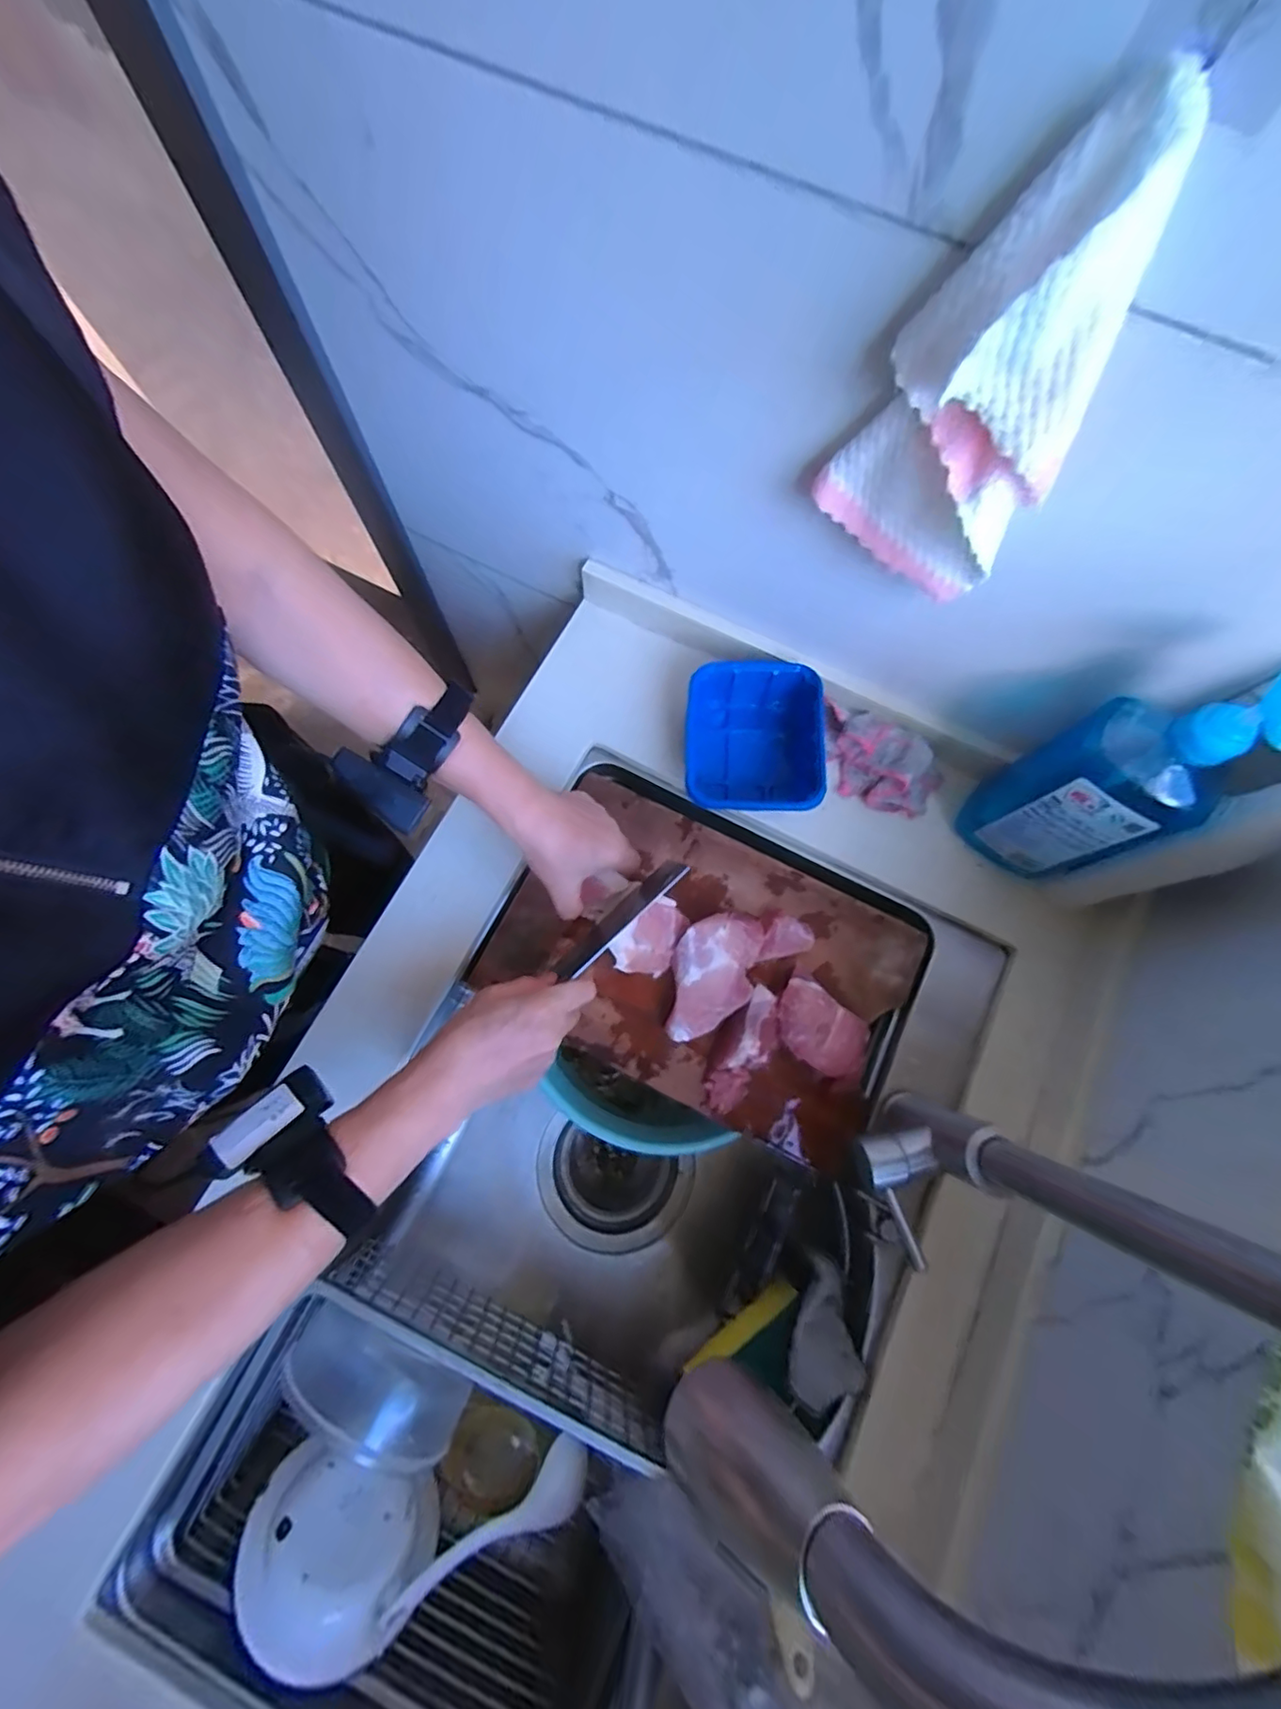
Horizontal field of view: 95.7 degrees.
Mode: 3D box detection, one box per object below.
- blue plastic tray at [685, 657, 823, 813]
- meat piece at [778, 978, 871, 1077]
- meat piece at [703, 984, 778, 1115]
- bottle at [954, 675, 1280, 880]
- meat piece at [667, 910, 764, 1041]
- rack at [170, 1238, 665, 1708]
[{"bbox_3d":[0.106,-0.106,0.560,0.121,0.075,0.146,3,77,0],"label":"blue plastic tray"},{"bbox_3d":[0.158,0.156,0.521,0.082,0.031,0.059,37,79,7],"label":"meat piece"},{"bbox_3d":[0.090,0.173,0.515,0.044,0.031,0.110,34,79,6],"label":"meat piece"},{"bbox_3d":[0.352,-0.048,0.440,0.070,0.252,0.098,-35,80,-8],"label":"bottle"},{"bbox_3d":[0.064,0.110,0.530,0.070,0.033,0.120,17,78,3],"label":"meat piece"},{"bbox_3d":[-0.162,0.545,0.508,0.372,0.163,0.218,25,78,4],"label":"rack"}]

